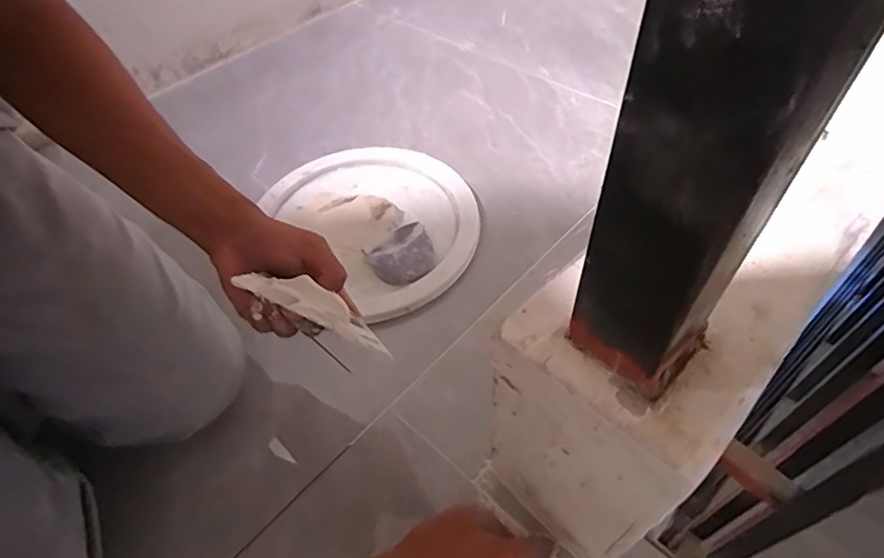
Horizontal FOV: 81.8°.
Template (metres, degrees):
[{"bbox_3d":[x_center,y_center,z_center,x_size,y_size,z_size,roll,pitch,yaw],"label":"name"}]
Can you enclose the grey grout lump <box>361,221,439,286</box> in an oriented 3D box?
[{"bbox_3d":[-0.044,-0.025,0.621,0.079,0.027,0.070,-31,56,-19],"label":"grey grout lump"}]

